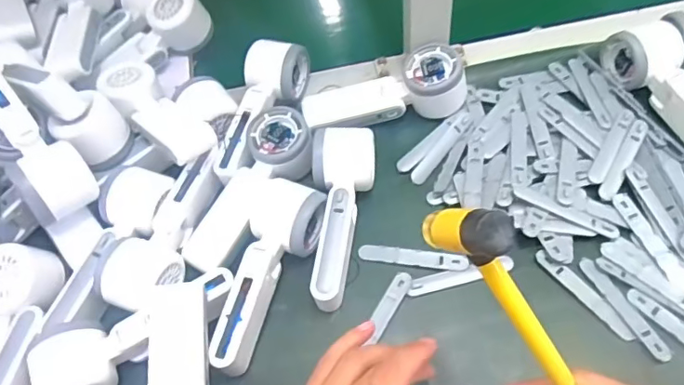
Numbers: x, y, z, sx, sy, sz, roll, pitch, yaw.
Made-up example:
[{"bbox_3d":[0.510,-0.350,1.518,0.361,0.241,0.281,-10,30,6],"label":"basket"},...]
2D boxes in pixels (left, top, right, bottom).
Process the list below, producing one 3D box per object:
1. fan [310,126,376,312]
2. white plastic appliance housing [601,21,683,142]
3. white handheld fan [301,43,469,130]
[{"bbox_3d":[0.003,0.021,0.471,0.057,0.053,0.157,-3,60,3],"label":"fan"},{"bbox_3d":[0.319,-0.093,0.505,0.053,0.041,0.168,-21,60,-7],"label":"white plastic appliance housing"},{"bbox_3d":[0.043,-0.104,0.532,0.164,0.040,0.063,-15,60,-4],"label":"white handheld fan"}]

